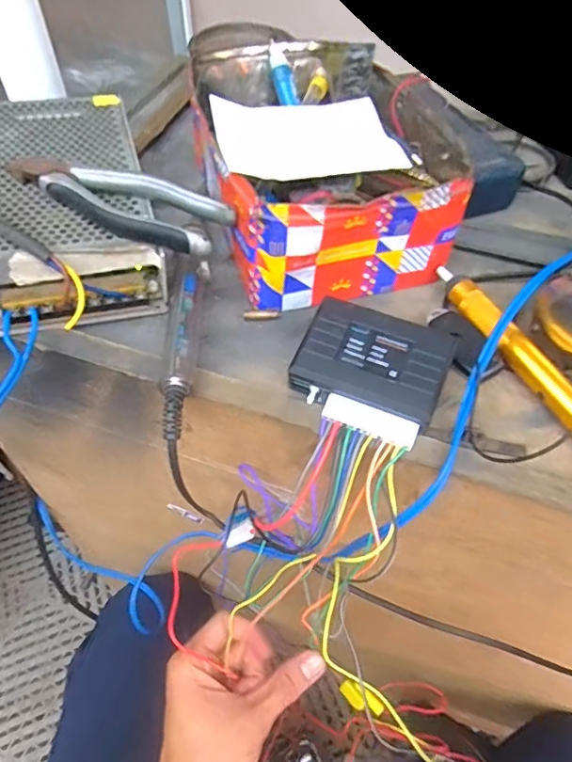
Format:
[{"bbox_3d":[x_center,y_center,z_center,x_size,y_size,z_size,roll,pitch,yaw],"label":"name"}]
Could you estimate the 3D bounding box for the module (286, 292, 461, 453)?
[{"bbox_3d":[0.049,-0.005,0.314,0.083,0.033,0.068,22,56,14],"label":"module"}]

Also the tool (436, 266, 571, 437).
[{"bbox_3d":[0.150,-0.008,0.328,0.019,0.023,0.180,-20,57,-16],"label":"tool"}]

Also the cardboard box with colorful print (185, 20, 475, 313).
[{"bbox_3d":[0.022,-0.176,0.410,0.156,0.084,0.241,-11,55,-10],"label":"cardboard box with colorful print"}]

